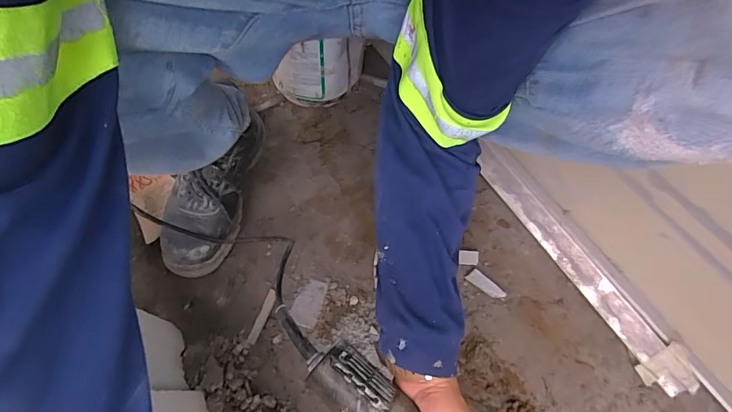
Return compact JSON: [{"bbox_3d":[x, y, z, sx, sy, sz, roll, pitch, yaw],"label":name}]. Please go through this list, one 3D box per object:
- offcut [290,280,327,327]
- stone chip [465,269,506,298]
[{"bbox_3d":[-0.084,0.139,0.603,0.039,0.004,0.067,14,68,8],"label":"offcut"},{"bbox_3d":[0.175,0.115,0.610,0.059,0.004,0.020,37,73,16],"label":"stone chip"}]

